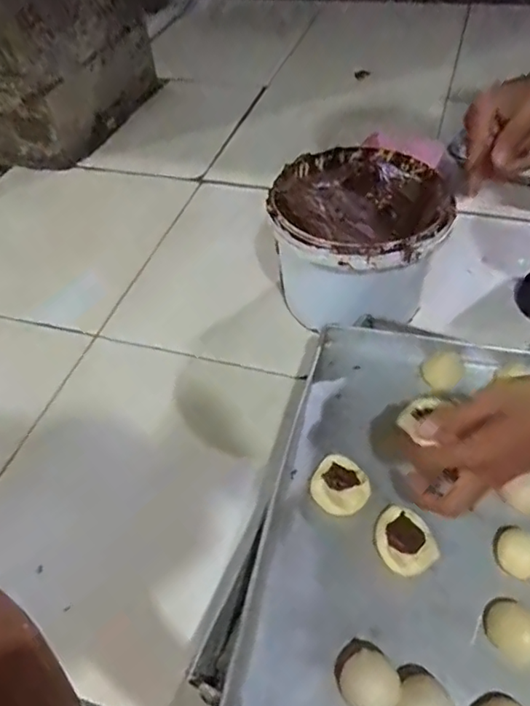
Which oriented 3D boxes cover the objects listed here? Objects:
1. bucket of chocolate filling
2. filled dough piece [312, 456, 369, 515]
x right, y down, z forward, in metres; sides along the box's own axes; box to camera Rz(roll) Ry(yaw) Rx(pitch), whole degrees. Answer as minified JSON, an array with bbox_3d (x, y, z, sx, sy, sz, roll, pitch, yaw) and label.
[{"bbox_3d":[0.121,-0.141,0.745,0.212,0.160,0.233,-3,49,3],"label":"bucket of chocolate filling"},{"bbox_3d":[0.071,0.126,0.535,0.053,0.014,0.053,34,60,30],"label":"filled dough piece"}]

